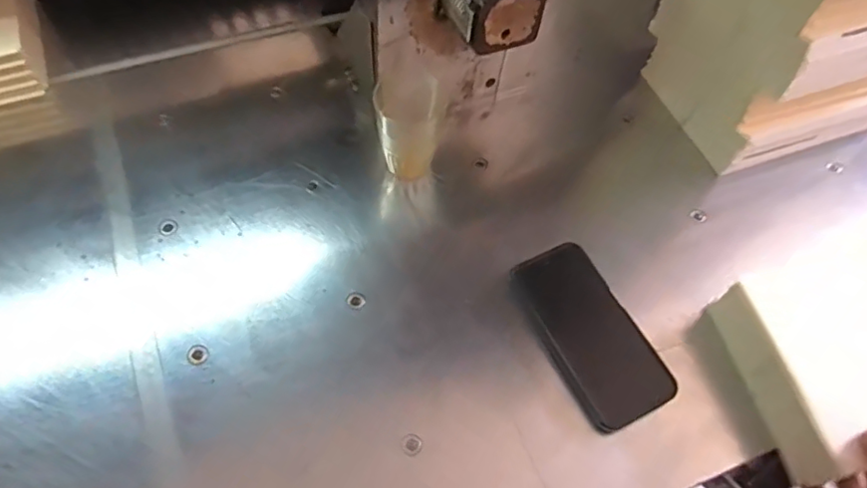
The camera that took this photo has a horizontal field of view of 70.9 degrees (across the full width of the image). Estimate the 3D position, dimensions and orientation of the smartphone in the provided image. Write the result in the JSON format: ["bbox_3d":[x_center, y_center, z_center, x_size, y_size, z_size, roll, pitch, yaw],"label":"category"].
[{"bbox_3d":[0.138,0.079,0.543,0.079,0.005,0.165,-29,70,-7],"label":"smartphone"}]

